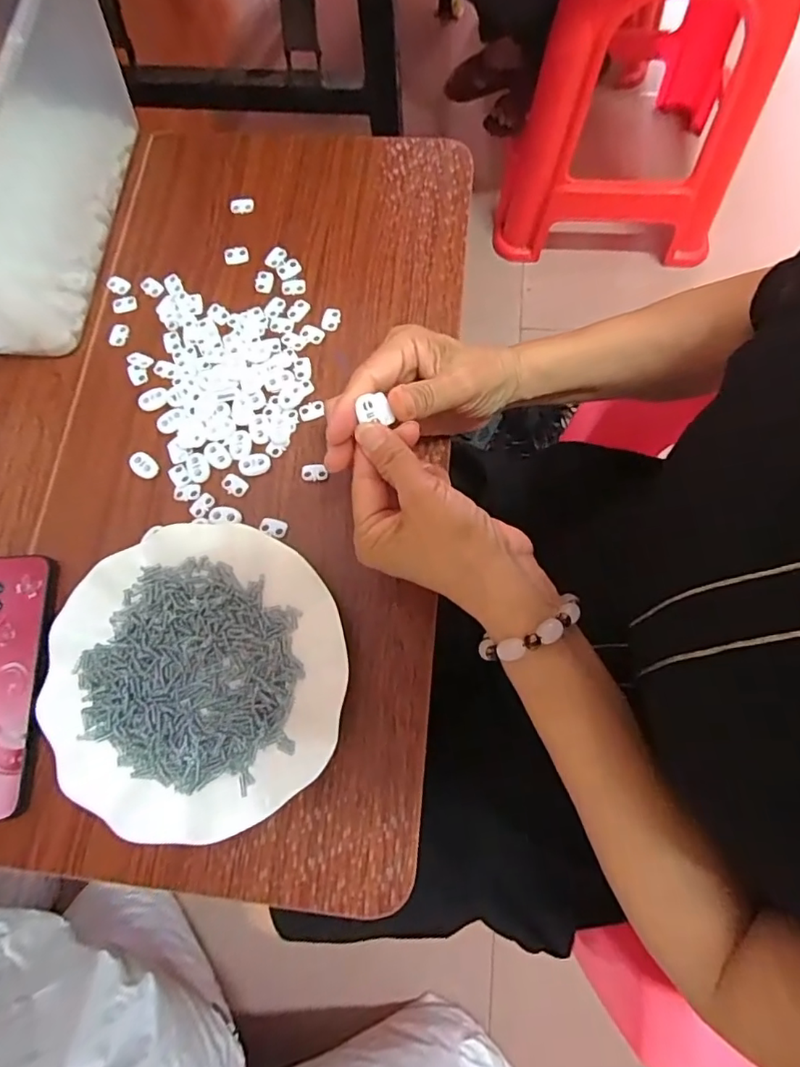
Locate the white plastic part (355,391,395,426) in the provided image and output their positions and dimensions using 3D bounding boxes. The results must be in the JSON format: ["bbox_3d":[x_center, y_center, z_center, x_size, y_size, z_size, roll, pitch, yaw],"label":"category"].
[{"bbox_3d":[-0.014,-0.070,0.309,0.018,0.007,0.015,-8,74,-1],"label":"white plastic part"}]

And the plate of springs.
[{"bbox_3d":[-0.128,0.087,0.347,0.181,0.020,0.182,0,74,1],"label":"plate of springs"}]

